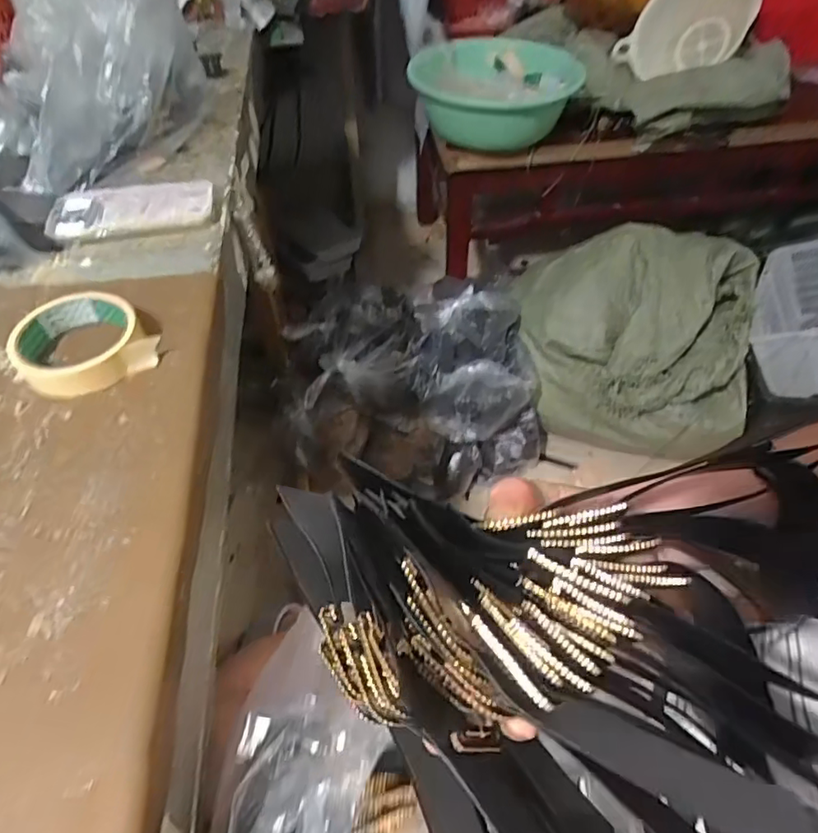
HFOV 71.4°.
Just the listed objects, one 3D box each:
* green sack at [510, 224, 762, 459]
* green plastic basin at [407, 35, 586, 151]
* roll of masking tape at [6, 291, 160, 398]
[{"bbox_3d":[0.463,-0.155,1.183,0.457,0.338,0.349,2,51,3],"label":"green sack"},{"bbox_3d":[0.165,-0.630,1.099,0.310,0.112,0.338,-1,50,1],"label":"green plastic basin"},{"bbox_3d":[-0.258,-0.059,0.446,0.091,0.028,0.090,-1,50,1],"label":"roll of masking tape"}]

